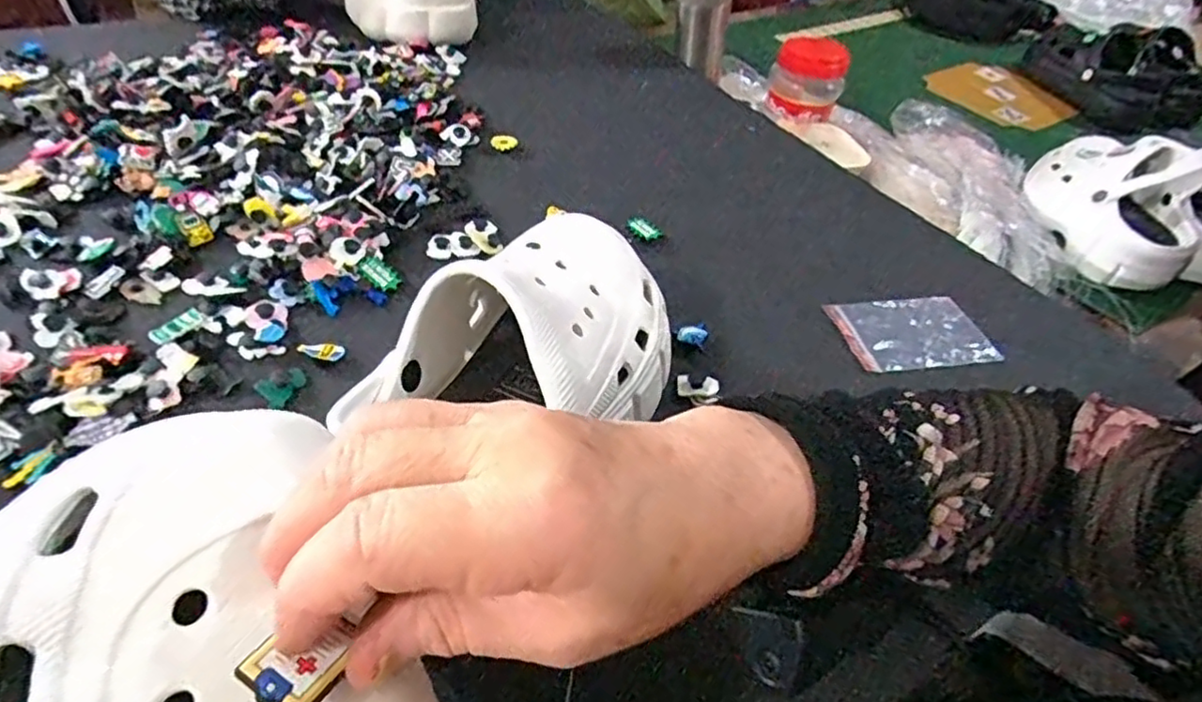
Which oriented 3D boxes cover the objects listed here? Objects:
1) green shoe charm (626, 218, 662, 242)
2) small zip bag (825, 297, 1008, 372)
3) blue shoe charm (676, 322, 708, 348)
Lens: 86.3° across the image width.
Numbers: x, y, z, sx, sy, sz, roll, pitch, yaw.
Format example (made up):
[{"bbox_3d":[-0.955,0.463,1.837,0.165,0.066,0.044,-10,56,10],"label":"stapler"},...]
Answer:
[{"bbox_3d":[0.035,-0.098,0.523,0.032,0.010,0.013,37,51,27],"label":"green shoe charm"},{"bbox_3d":[0.230,-0.014,0.475,0.106,0.009,0.071,-2,46,-10],"label":"small zip bag"},{"bbox_3d":[0.063,-0.012,0.440,0.020,0.011,0.013,15,44,8],"label":"blue shoe charm"}]

